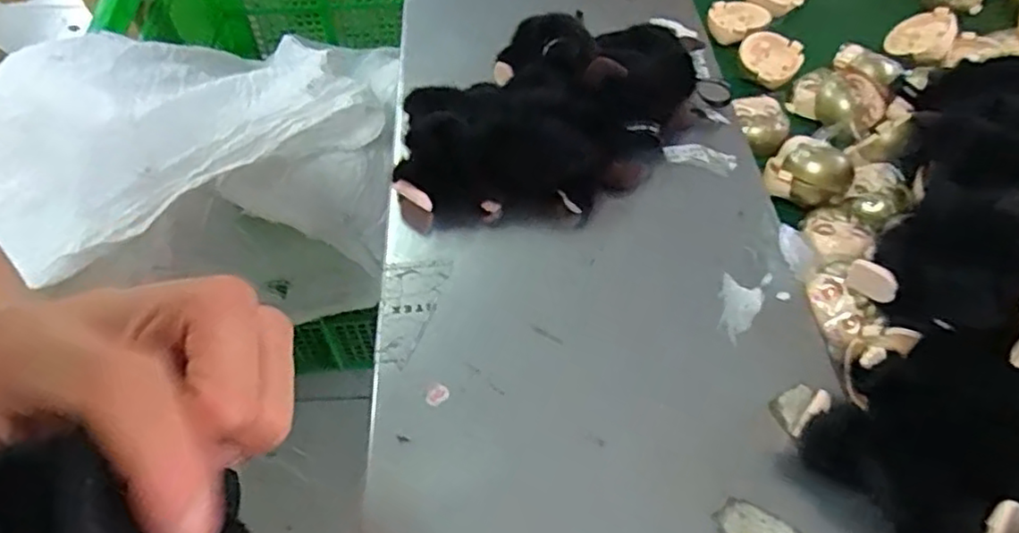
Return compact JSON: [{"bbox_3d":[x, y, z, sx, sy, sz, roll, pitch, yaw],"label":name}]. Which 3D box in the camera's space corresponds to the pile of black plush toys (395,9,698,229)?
[{"bbox_3d":[0.029,-0.101,0.430,0.199,0.054,0.141,-2,53,-1],"label":"pile of black plush toys"}]

